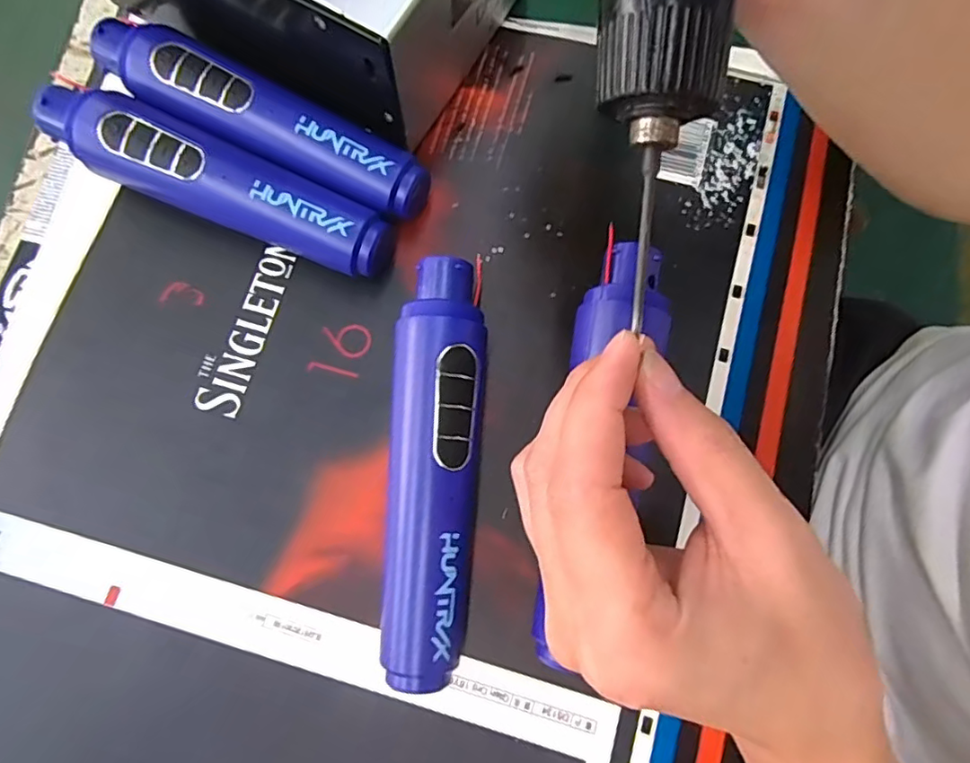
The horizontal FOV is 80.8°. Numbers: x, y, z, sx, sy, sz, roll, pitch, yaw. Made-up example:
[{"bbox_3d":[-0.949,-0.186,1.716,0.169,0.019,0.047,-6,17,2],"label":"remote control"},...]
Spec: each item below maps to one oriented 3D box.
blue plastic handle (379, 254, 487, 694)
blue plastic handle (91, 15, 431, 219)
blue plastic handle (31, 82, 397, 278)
[{"bbox_3d":[-0.023,0.034,0.244,0.039,0.038,0.173,4,79,1],"label":"blue plastic handle"},{"bbox_3d":[-0.109,-0.124,0.277,0.173,0.043,0.033,28,80,6],"label":"blue plastic handle"},{"bbox_3d":[-0.126,-0.094,0.271,0.176,0.042,0.034,22,79,5],"label":"blue plastic handle"}]

